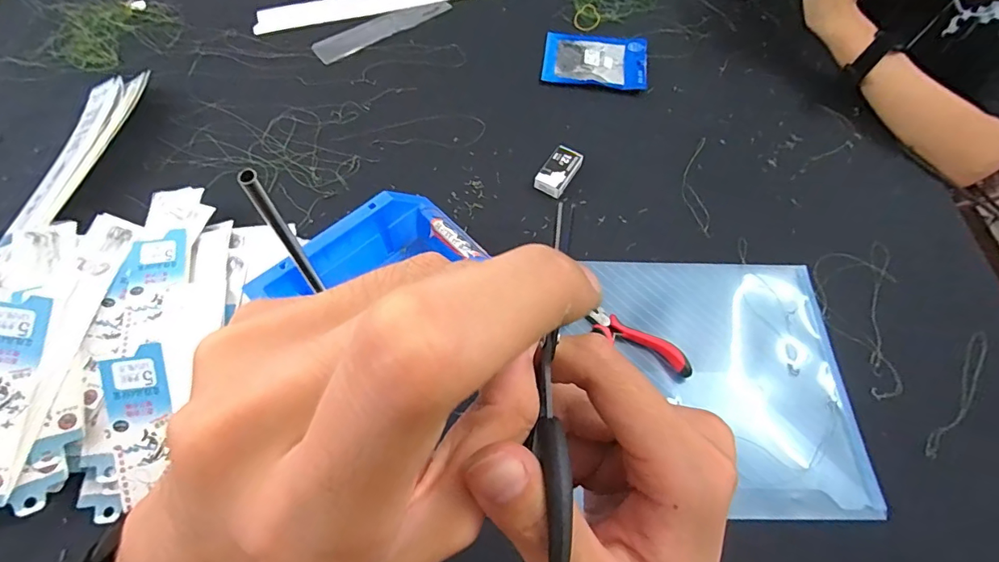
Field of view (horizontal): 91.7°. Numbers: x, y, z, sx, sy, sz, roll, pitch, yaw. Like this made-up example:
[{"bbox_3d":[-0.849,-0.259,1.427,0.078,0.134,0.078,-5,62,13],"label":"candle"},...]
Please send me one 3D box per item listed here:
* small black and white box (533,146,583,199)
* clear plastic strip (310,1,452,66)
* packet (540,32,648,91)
[{"bbox_3d":[0.066,-0.121,0.543,0.034,0.018,0.061,28,65,13],"label":"small black and white box"},{"bbox_3d":[-0.158,-0.349,0.667,0.202,0.005,0.045,-36,69,-18],"label":"clear plastic strip"},{"bbox_3d":[0.127,-0.296,0.645,0.134,0.011,0.093,6,62,2],"label":"packet"}]

